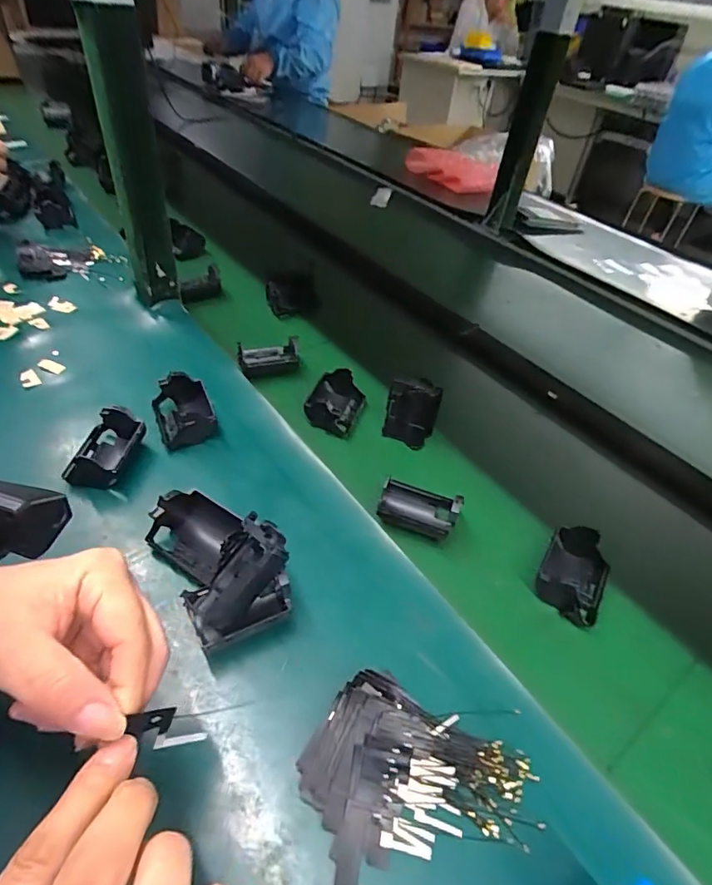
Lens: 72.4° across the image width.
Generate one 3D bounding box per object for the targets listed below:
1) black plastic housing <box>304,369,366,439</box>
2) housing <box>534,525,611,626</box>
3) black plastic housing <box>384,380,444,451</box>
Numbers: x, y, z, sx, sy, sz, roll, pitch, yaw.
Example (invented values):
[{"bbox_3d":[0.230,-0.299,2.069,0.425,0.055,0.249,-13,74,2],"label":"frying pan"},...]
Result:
[{"bbox_3d":[-0.021,-0.046,0.532,0.054,0.039,0.071,14,45,7],"label":"black plastic housing"},{"bbox_3d":[0.183,0.108,0.404,0.050,0.041,0.070,26,47,18],"label":"housing"},{"bbox_3d":[0.058,-0.030,0.514,0.053,0.072,0.034,16,45,8],"label":"black plastic housing"}]

